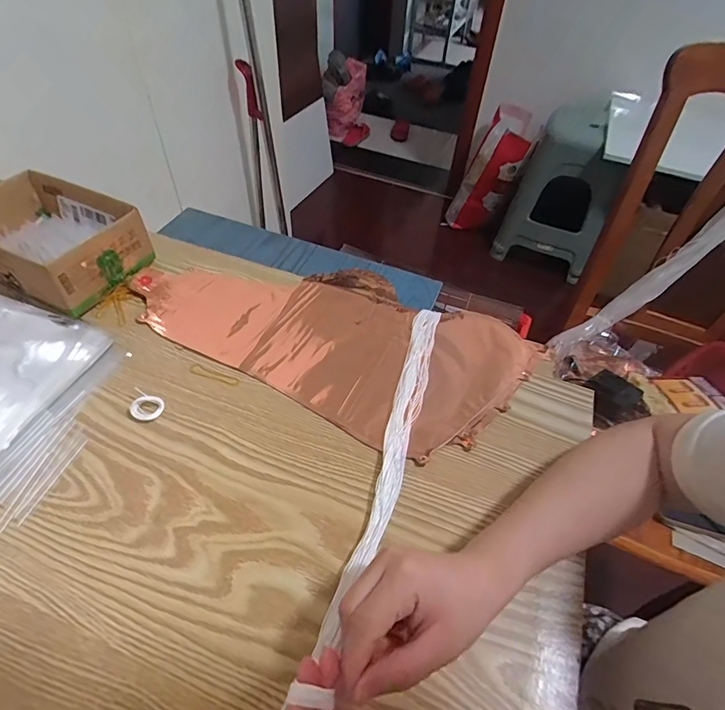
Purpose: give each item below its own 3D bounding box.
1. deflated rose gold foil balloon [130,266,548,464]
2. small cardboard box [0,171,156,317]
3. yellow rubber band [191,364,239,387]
[{"bbox_3d":[-0.032,-0.038,0.496,0.417,0.014,0.216,25,53,16],"label":"deflated rose gold foil balloon"},{"bbox_3d":[-0.362,-0.137,0.513,0.192,0.069,0.127,23,53,14],"label":"small cardboard box"},{"bbox_3d":[-0.150,0.020,0.449,0.054,0.004,0.010,19,52,11],"label":"yellow rubber band"}]

